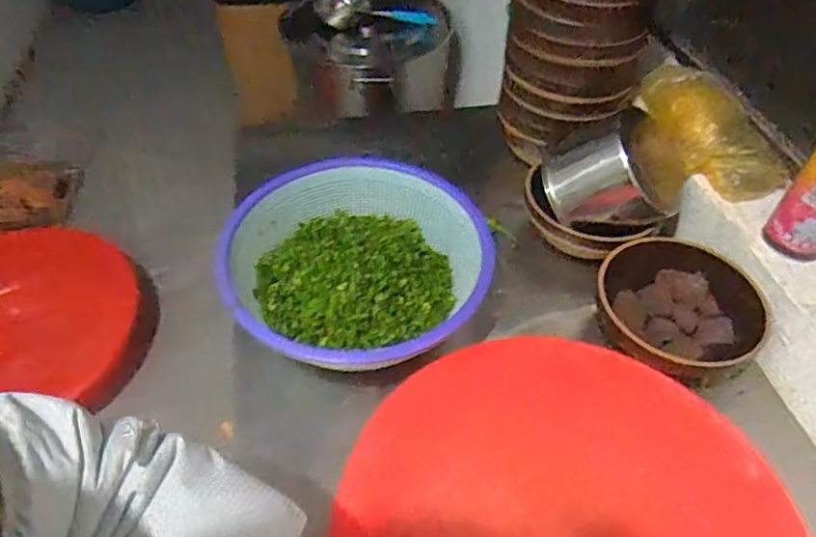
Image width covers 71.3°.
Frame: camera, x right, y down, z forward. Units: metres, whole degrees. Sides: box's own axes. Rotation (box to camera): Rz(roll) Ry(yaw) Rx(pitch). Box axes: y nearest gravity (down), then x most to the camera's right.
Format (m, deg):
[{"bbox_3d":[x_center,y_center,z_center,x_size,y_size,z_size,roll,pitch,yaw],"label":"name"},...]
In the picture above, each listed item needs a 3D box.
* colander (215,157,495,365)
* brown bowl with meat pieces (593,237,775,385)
[{"bbox_3d":[-0.057,0.001,0.665,0.296,0.106,0.281,-6,49,-7],"label":"colander"},{"bbox_3d":[0.316,0.037,0.659,0.175,0.067,0.167,1,48,-1],"label":"brown bowl with meat pieces"}]

